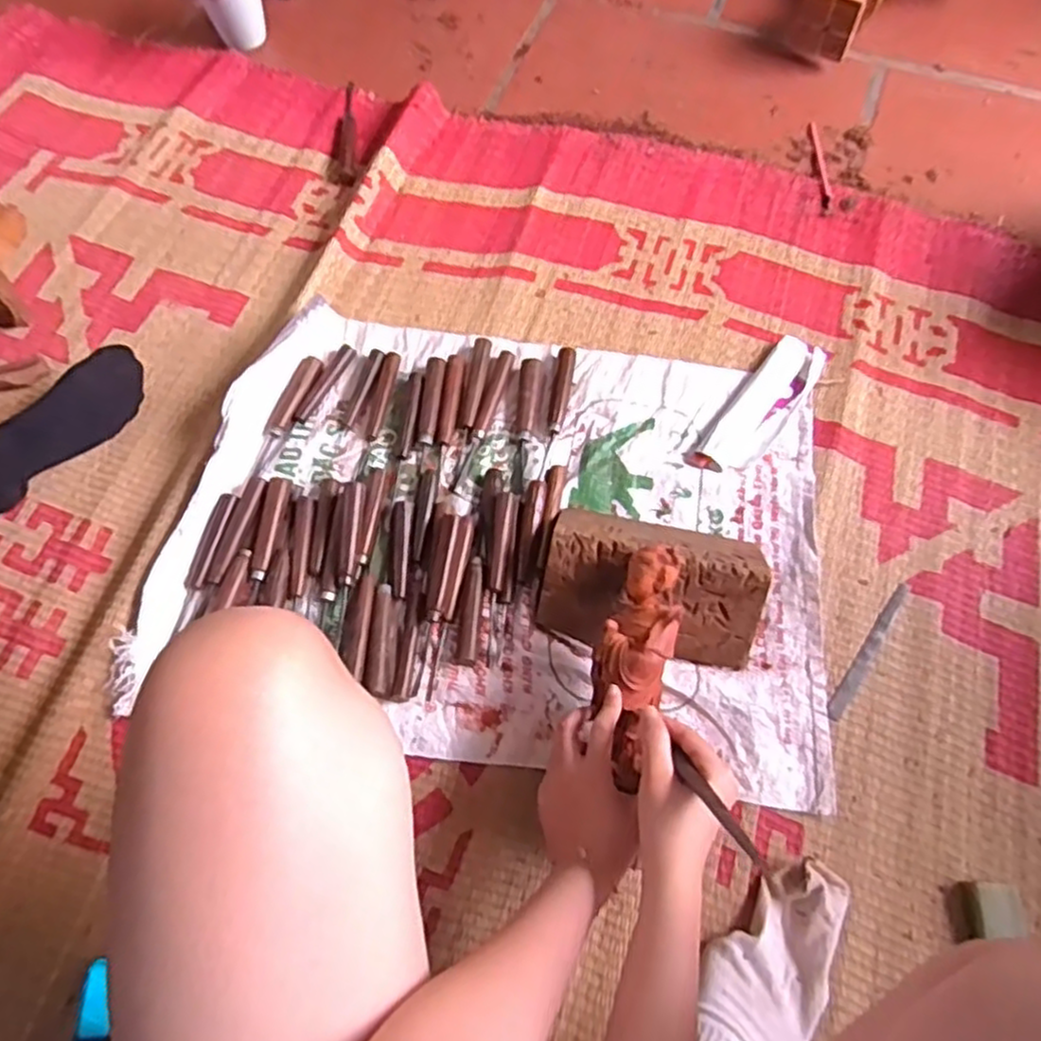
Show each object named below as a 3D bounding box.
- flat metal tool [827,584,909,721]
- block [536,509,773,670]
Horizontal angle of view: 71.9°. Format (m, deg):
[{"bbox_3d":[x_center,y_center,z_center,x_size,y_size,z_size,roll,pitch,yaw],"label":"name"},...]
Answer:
[{"bbox_3d":[0.346,0.129,0.713,0.015,0.009,0.160,35,71,14],"label":"flat metal tool"},{"bbox_3d":[0.129,0.056,0.699,0.206,0.066,0.132,10,67,4],"label":"block"}]

